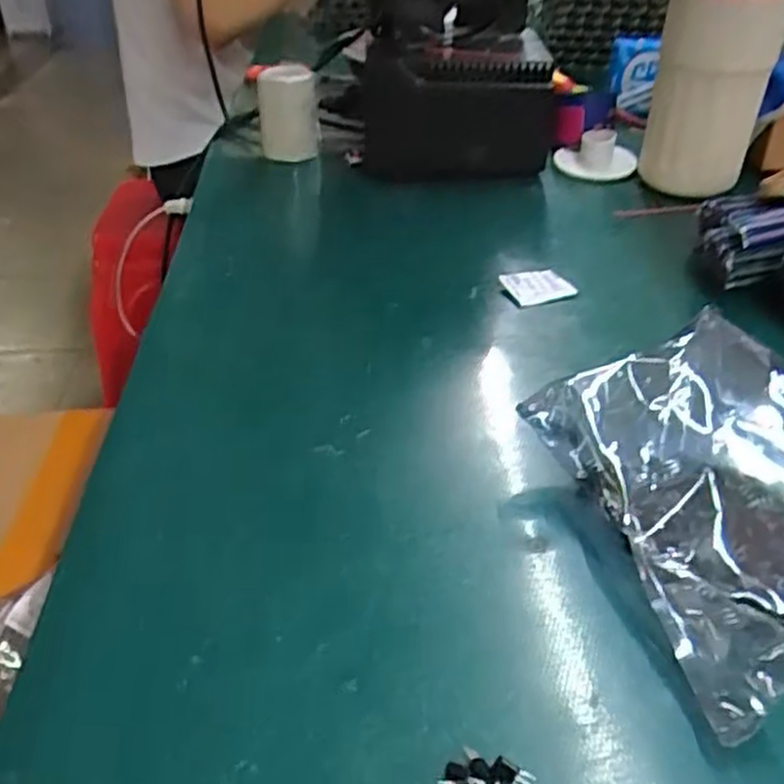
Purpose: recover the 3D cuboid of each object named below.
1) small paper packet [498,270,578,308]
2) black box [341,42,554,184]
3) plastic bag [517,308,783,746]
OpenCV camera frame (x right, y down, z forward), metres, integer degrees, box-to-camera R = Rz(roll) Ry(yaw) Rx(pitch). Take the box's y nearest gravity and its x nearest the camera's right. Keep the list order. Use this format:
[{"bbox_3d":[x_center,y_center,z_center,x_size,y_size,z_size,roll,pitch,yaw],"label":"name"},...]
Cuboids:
[{"bbox_3d":[0.088,-0.063,0.467,0.040,0.010,0.030,-13,36,-19],"label":"small paper packet"},{"bbox_3d":[0.048,-0.225,0.619,0.156,0.089,0.079,3,34,3],"label":"black box"},{"bbox_3d":[0.139,0.032,0.307,0.165,0.045,0.141,-17,38,-24],"label":"plastic bag"}]

